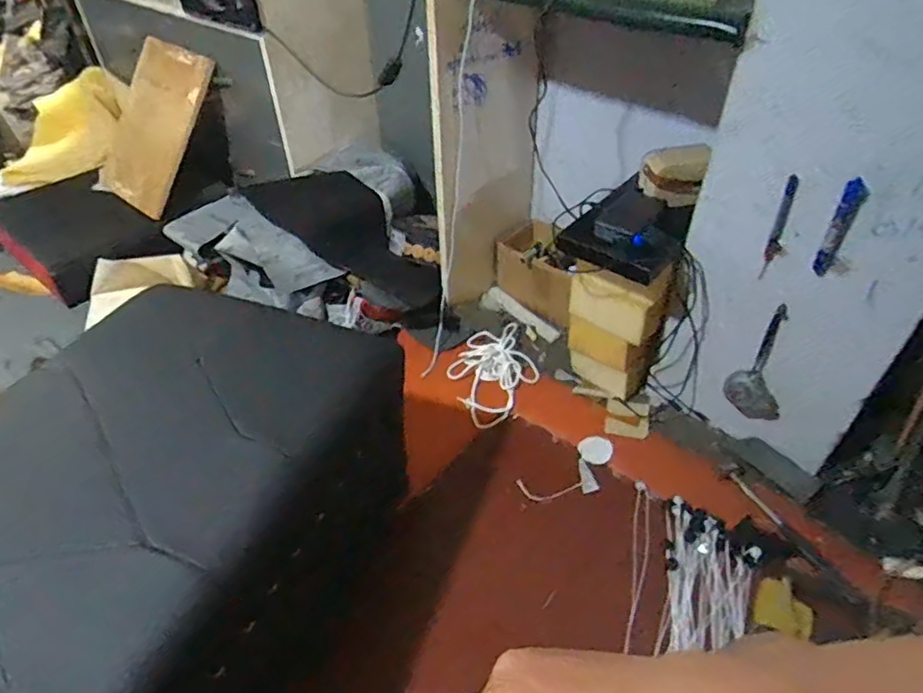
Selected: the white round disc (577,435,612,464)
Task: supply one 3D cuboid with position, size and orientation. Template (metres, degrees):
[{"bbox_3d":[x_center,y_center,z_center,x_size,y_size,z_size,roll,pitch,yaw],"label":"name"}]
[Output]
[{"bbox_3d":[0.253,0.192,1.105,0.063,0.007,0.061,0,42,0],"label":"white round disc"}]

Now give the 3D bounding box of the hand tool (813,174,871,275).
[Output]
[{"bbox_3d":[0.544,-0.166,0.856,0.028,0.185,0.030,29,71,28],"label":"hand tool"}]

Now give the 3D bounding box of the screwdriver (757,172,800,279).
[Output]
[{"bbox_3d":[0.467,-0.172,0.876,0.016,0.204,0.015,29,70,28],"label":"screwdriver"}]

